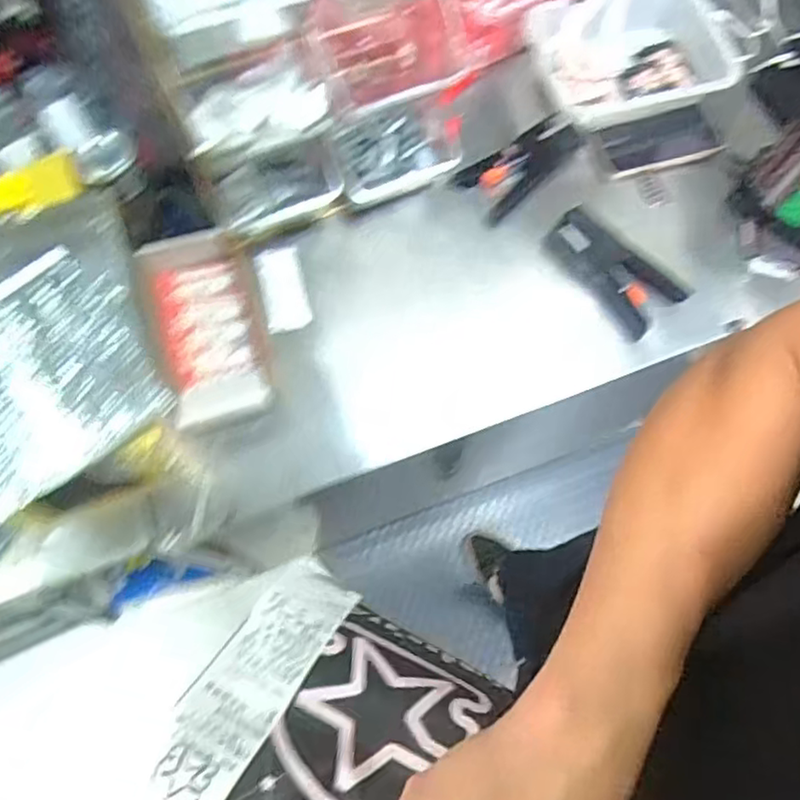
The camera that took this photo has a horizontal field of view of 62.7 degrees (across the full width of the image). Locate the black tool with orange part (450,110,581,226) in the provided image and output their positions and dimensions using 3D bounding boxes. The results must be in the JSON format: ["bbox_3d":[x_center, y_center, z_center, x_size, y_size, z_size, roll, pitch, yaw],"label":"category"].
[{"bbox_3d":[0.152,-0.301,0.847,0.169,0.044,0.080,-40,77,-14],"label":"black tool with orange part"}]

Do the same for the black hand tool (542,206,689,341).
[{"bbox_3d":[0.249,-0.154,0.782,0.178,0.045,0.088,39,74,10],"label":"black hand tool"}]

